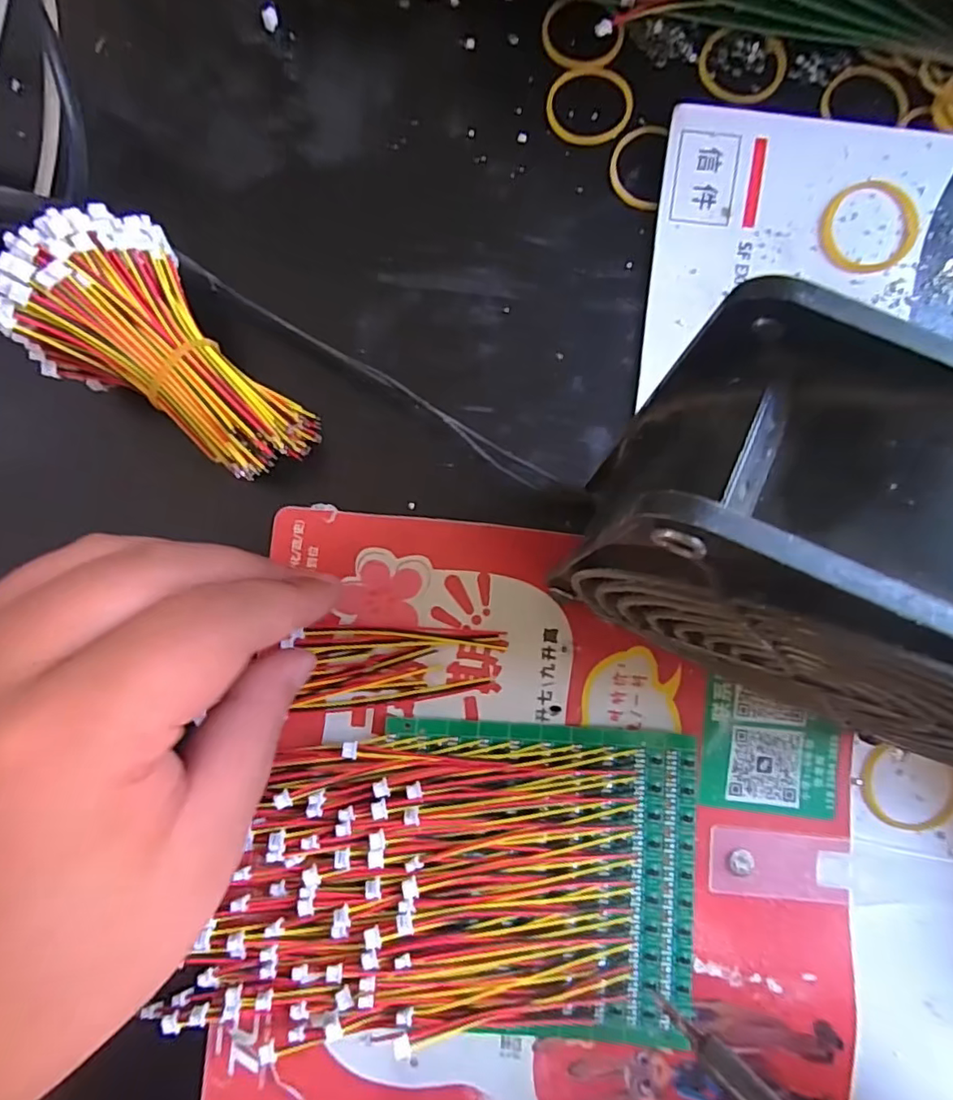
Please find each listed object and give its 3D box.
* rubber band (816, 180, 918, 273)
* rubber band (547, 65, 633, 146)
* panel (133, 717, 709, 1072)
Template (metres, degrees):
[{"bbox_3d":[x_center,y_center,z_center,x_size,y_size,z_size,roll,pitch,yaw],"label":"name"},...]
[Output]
[{"bbox_3d":[0.136,-0.112,0.198,0.033,0.004,0.030,0,86,0],"label":"rubber band"},{"bbox_3d":[0.041,-0.161,0.208,0.030,0.004,0.030,7,86,1],"label":"rubber band"},{"bbox_3d":[-0.009,0.104,0.179,0.154,0.017,0.094,-2,86,0],"label":"panel"}]

